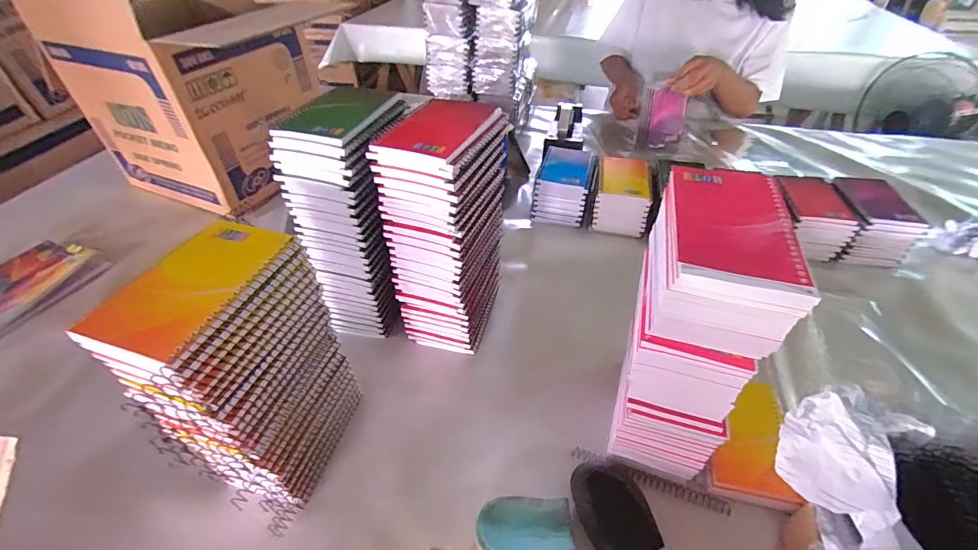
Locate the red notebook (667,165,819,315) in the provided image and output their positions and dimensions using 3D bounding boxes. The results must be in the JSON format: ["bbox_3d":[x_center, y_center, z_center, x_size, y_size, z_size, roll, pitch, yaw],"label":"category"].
[{"bbox_3d":[0.172,-0.035,0.314,0.080,0.019,0.133,8,44,8],"label":"red notebook"}]

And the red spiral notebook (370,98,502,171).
[{"bbox_3d":[-0.050,-0.151,0.443,0.087,0.017,0.120,18,46,18],"label":"red spiral notebook"}]

